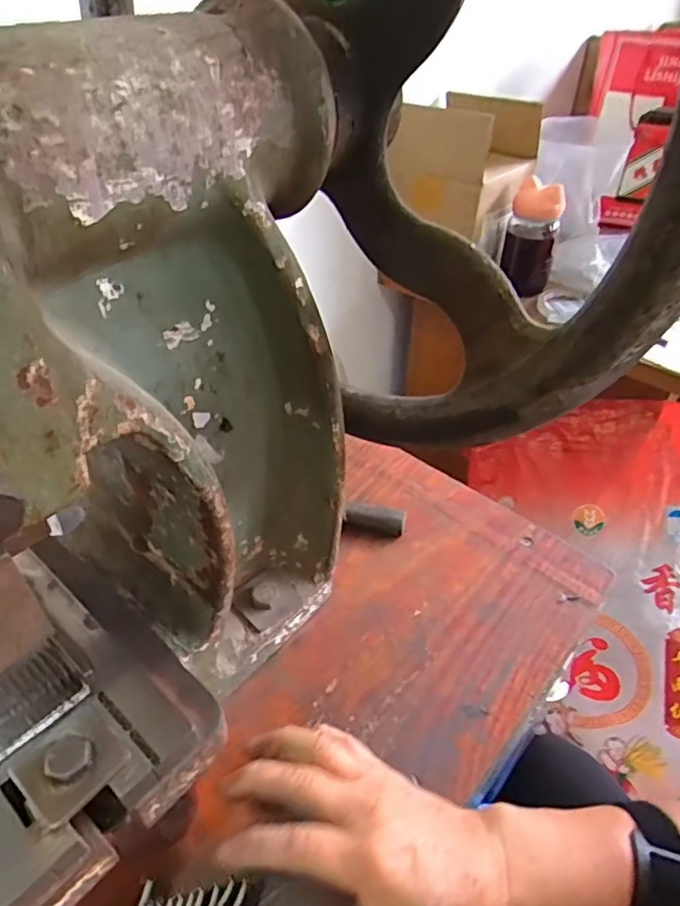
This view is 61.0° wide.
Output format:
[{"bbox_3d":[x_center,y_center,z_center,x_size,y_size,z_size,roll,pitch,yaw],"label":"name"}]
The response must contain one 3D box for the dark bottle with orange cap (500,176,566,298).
[{"bbox_3d":[0.261,-0.292,0.792,0.066,0.138,0.059,8,41,10],"label":"dark bottle with orange cap"}]

